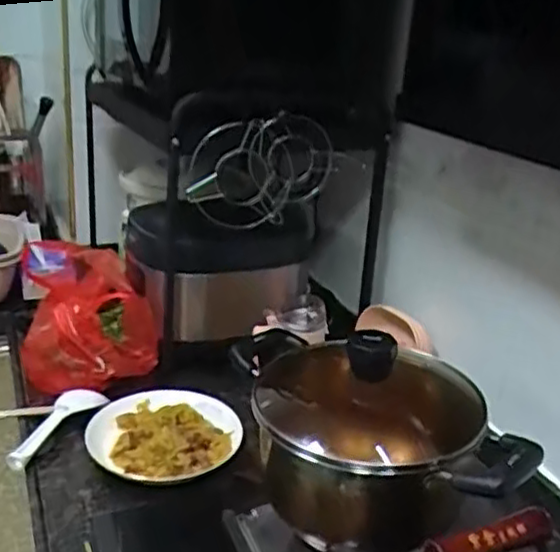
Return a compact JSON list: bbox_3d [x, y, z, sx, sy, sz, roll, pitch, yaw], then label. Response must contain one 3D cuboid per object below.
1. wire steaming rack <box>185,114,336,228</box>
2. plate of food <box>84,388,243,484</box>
[{"bbox_3d":[-0.021,-0.143,0.955,0.225,0.141,0.061,-15,28,-41],"label":"wire steaming rack"},{"bbox_3d":[-0.147,0.202,0.881,0.186,0.042,0.148,2,21,-5],"label":"plate of food"}]

